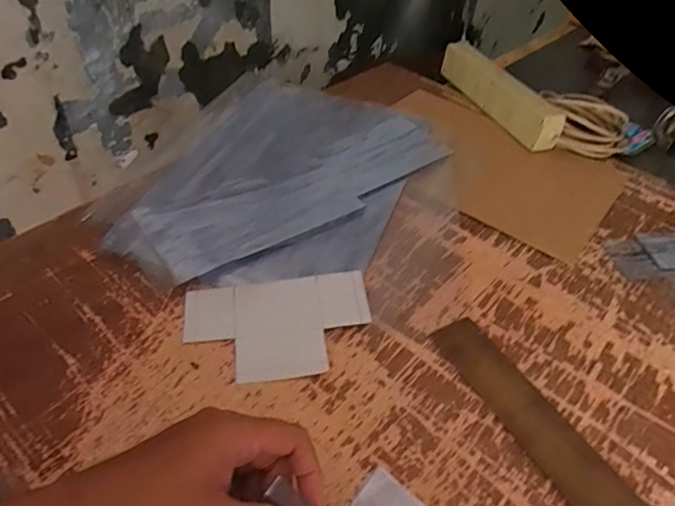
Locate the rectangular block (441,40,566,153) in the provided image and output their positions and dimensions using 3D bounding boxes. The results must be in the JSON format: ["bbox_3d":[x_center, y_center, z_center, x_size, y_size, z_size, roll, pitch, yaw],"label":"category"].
[{"bbox_3d":[0.247,-0.246,0.789,0.048,0.059,0.268,-10,45,-16],"label":"rectangular block"}]

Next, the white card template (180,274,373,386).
[{"bbox_3d":[-0.053,0.064,0.463,0.165,0.020,0.100,-4,44,-10],"label":"white card template"}]

